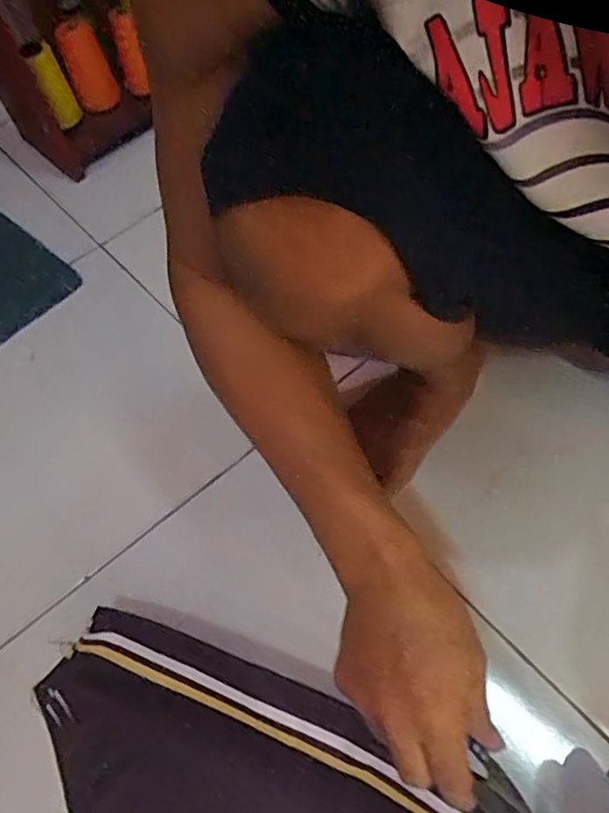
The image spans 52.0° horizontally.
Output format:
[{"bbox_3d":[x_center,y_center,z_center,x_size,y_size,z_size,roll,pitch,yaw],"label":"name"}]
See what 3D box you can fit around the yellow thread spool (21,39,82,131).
[{"bbox_3d":[-0.336,-0.430,0.837,0.042,0.102,0.031,-21,56,-5],"label":"yellow thread spool"}]

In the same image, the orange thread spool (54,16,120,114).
[{"bbox_3d":[-0.303,-0.477,0.876,0.055,0.116,0.057,-17,56,-2],"label":"orange thread spool"}]

